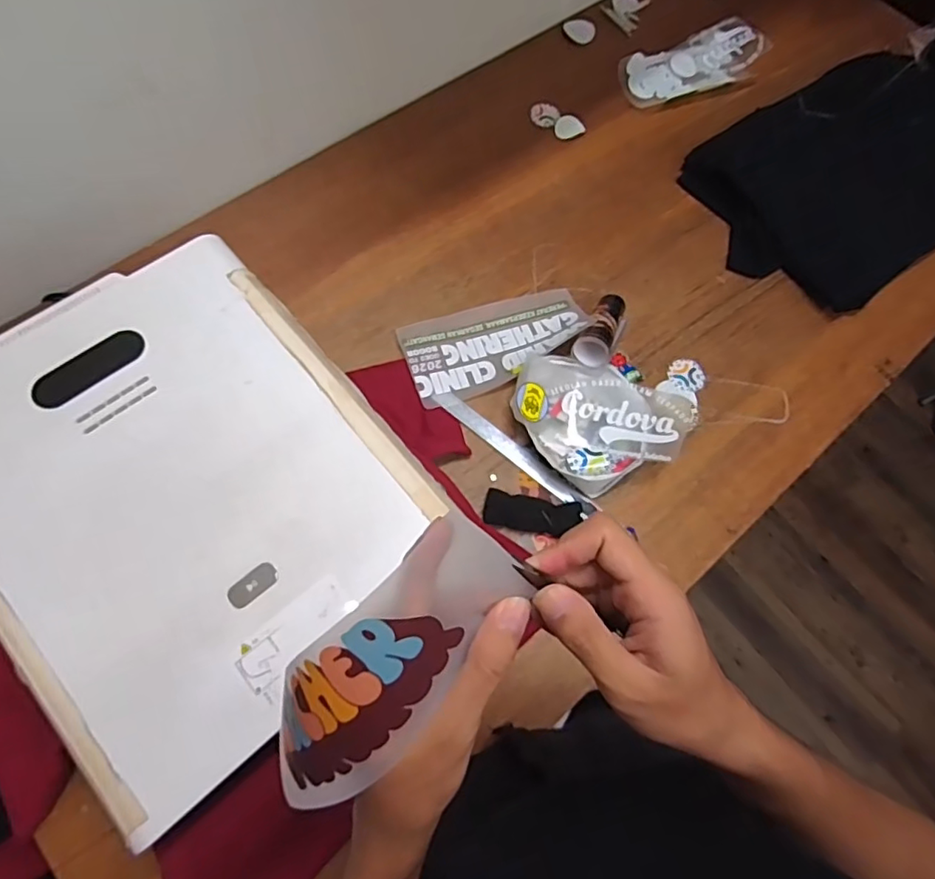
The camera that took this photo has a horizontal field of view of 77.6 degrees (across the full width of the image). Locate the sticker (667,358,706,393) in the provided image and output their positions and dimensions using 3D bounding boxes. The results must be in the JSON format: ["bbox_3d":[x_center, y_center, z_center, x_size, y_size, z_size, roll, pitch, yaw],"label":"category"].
[{"bbox_3d":[0.328,-0.097,0.872,0.050,0.009,0.057,4,70,-4],"label":"sticker"}]

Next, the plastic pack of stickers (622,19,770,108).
[{"bbox_3d":[0.444,-0.725,1.117,0.330,0.018,0.140,-25,75,-14],"label":"plastic pack of stickers"}]

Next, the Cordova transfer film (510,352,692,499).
[{"bbox_3d":[0.184,-0.025,0.798,0.251,0.057,0.184,23,70,2],"label":"Cordova transfer film"}]

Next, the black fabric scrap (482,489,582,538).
[{"bbox_3d":[0.086,0.097,0.766,0.126,0.021,0.046,11,70,-2],"label":"black fabric scrap"}]

